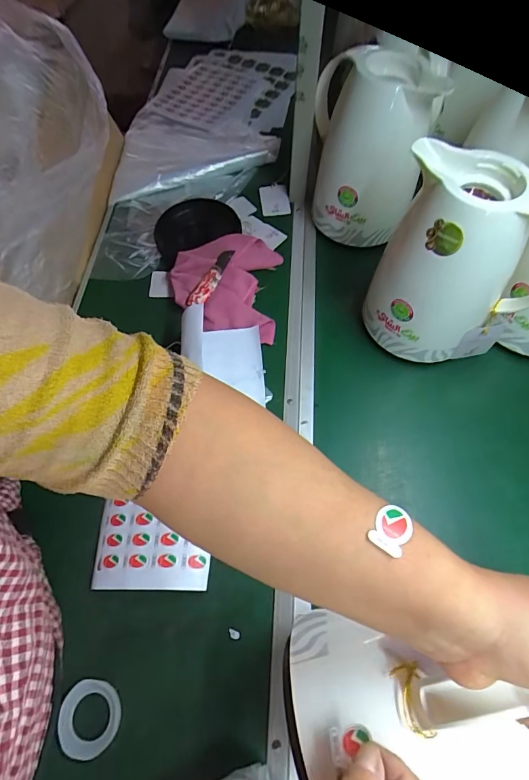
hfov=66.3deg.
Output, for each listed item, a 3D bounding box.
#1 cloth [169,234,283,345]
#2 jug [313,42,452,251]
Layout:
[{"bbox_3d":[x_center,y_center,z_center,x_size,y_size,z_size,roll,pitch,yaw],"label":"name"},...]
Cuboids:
[{"bbox_3d":[-0.060,-0.164,0.623,0.163,0.041,0.181,5,62,3],"label":"cloth"},{"bbox_3d":[0.153,-0.364,0.621,0.160,0.232,0.165,9,62,5],"label":"jug"}]

